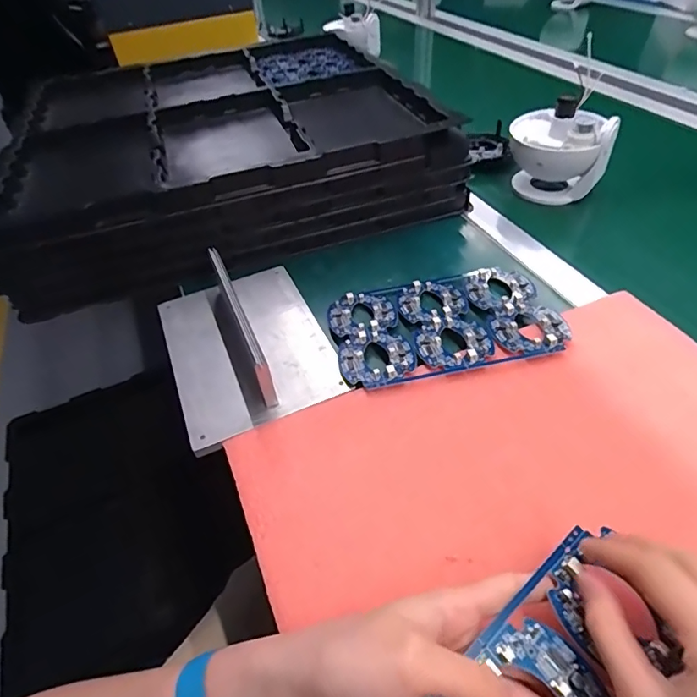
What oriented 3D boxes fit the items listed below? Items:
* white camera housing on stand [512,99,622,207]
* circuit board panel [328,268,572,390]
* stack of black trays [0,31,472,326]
[{"bbox_3d":[0.265,-0.248,0.605,0.116,0.117,0.093,11,47,18],"label":"white camera housing on stand"},{"bbox_3d":[0.086,-0.027,0.448,0.198,0.010,0.130,-11,45,-3],"label":"circuit board panel"},{"bbox_3d":[-0.191,-0.293,0.689,0.530,0.111,0.502,-18,46,-11],"label":"stack of black trays"}]

